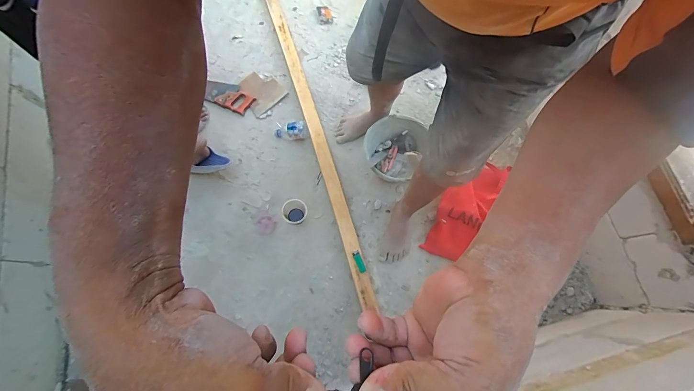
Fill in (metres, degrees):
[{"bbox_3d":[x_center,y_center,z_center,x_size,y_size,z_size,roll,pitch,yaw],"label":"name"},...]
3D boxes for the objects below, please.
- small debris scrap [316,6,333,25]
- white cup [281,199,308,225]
[{"bbox_3d":[-0.105,-0.841,1.481,0.065,0.021,0.096,-8,74,-4],"label":"small debris scrap"},{"bbox_3d":[-0.193,0.061,1.179,0.091,0.058,0.088,1,73,-2],"label":"white cup"}]

